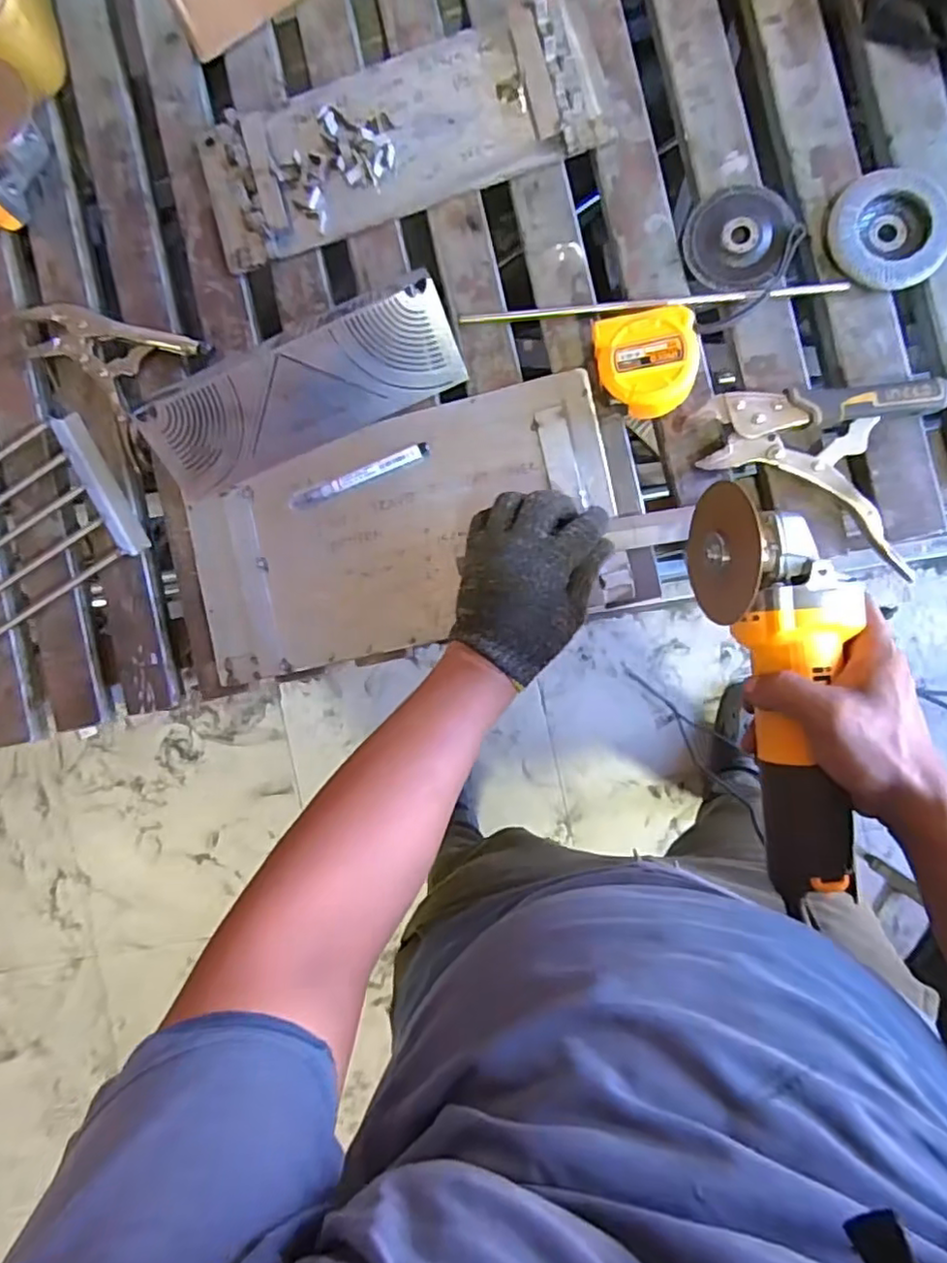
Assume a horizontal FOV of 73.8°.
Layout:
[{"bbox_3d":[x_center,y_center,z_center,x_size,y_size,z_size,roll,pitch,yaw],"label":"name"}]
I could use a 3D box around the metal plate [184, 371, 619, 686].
[{"bbox_3d":[-0.066,-0.085,0.558,0.380,0.012,0.186,-17,91,6],"label":"metal plate"}]

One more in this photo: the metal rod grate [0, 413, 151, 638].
[{"bbox_3d":[-0.492,-0.063,0.608,0.340,0.027,0.158,-30,88,7],"label":"metal rod grate"}]

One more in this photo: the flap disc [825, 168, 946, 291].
[{"bbox_3d":[0.337,-0.325,0.507,0.095,0.013,0.094,0,92,7],"label":"flap disc"}]

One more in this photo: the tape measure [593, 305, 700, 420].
[{"bbox_3d":[0.141,-0.216,0.518,0.076,0.043,0.077,-6,91,7],"label":"tape measure"}]

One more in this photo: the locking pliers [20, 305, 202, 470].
[{"bbox_3d":[-0.343,-0.259,0.586,0.161,0.022,0.127,41,96,4],"label":"locking pliers"}]

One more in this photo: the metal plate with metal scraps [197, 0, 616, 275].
[{"bbox_3d":[-0.071,-0.435,0.552,0.341,0.016,0.130,-15,90,7],"label":"metal plate with metal scraps"}]

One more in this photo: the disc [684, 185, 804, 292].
[{"bbox_3d":[0.219,-0.327,0.522,0.081,0.014,0.086,0,92,7],"label":"disc"}]

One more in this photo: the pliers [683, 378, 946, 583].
[{"bbox_3d":[0.284,-0.155,0.511,0.195,0.027,0.142,24,95,5],"label":"pliers"}]

